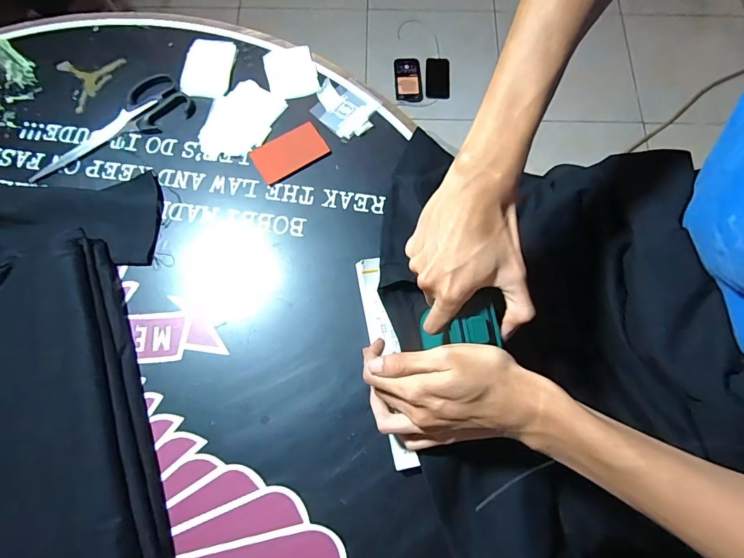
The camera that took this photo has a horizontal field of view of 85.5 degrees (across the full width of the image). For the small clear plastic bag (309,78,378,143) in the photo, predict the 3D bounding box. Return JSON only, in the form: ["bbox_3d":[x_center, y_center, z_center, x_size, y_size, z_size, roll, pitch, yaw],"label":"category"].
[{"bbox_3d":[-0.039,-0.209,0.503,0.083,0.005,0.060,32,77,8],"label":"small clear plastic bag"}]

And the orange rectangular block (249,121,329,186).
[{"bbox_3d":[-0.099,-0.152,0.482,0.085,0.006,0.052,-30,77,-8],"label":"orange rectangular block"}]

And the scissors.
[{"bbox_3d":[-0.320,-0.186,0.491,0.199,0.008,0.072,-31,77,-8],"label":"scissors"}]

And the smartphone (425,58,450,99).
[{"bbox_3d":[0.191,-0.585,1.172,0.069,0.008,0.141,2,75,1],"label":"smartphone"}]

